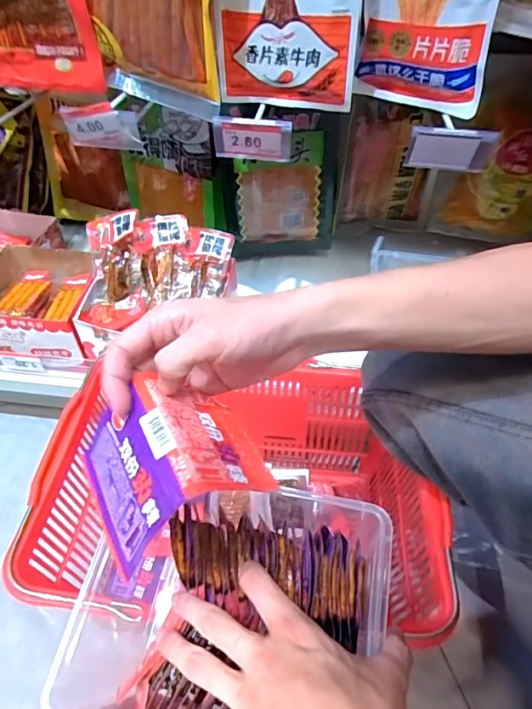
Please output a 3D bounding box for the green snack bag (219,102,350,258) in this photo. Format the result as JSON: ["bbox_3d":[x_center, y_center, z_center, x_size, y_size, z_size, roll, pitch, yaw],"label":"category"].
[{"bbox_3d":[0.028,-0.258,0.773,0.190,0.224,0.033,-14,49,-11],"label":"green snack bag"}]

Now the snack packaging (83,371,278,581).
[{"bbox_3d":[-0.061,0.061,0.290,0.097,0.054,0.093,-23,52,-19],"label":"snack packaging"}]

